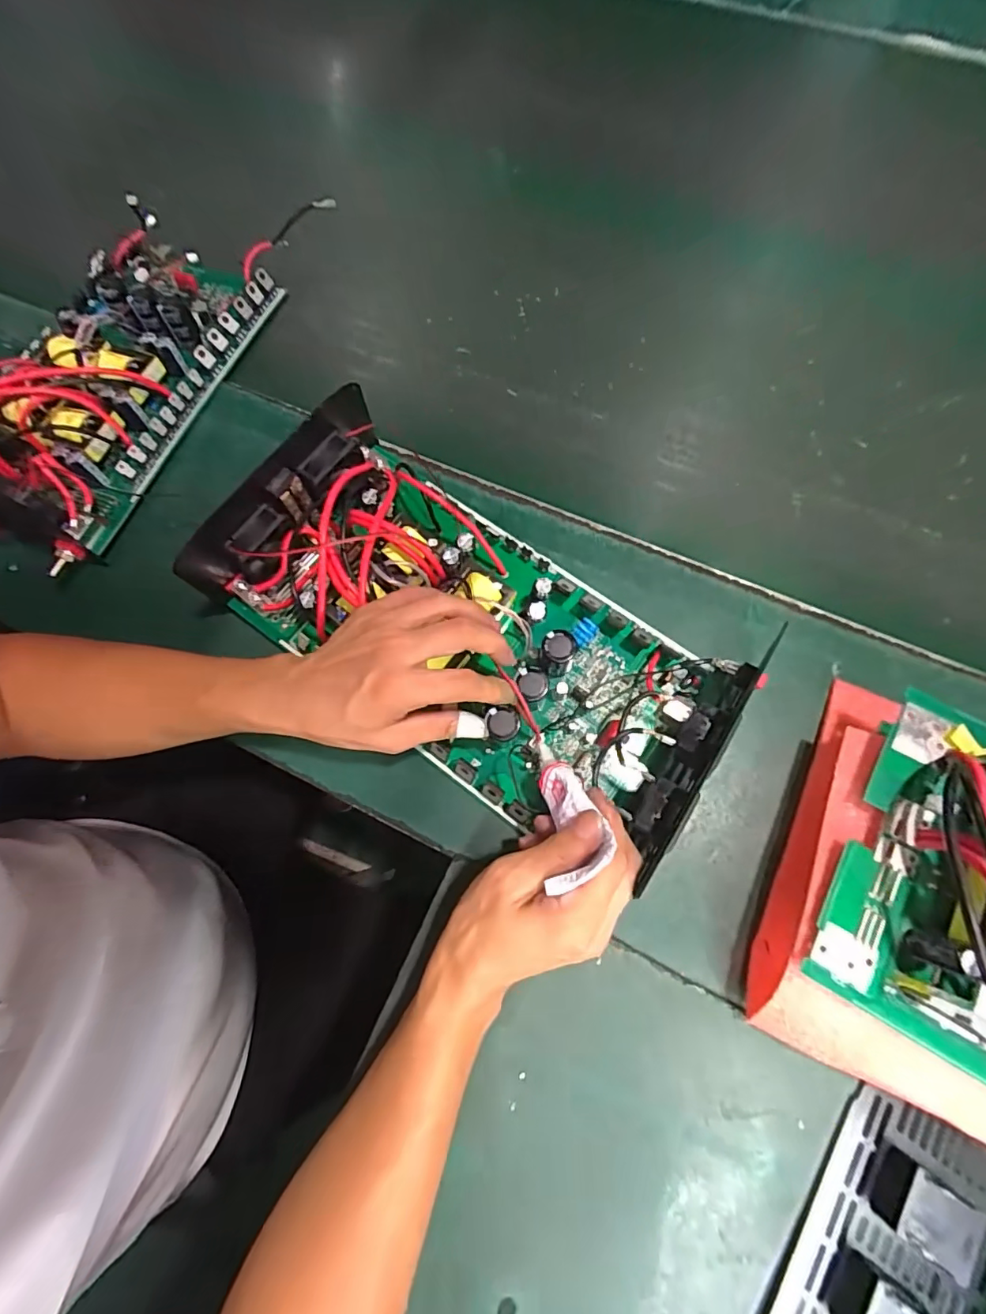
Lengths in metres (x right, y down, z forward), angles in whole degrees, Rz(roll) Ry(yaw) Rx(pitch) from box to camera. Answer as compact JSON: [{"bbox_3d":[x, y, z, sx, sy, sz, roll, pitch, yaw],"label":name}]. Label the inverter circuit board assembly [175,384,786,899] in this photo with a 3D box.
[{"bbox_3d":[-0.019,-0.024,0.373,0.373,0.084,0.191,33,74,7],"label":"inverter circuit board assembly"}]

